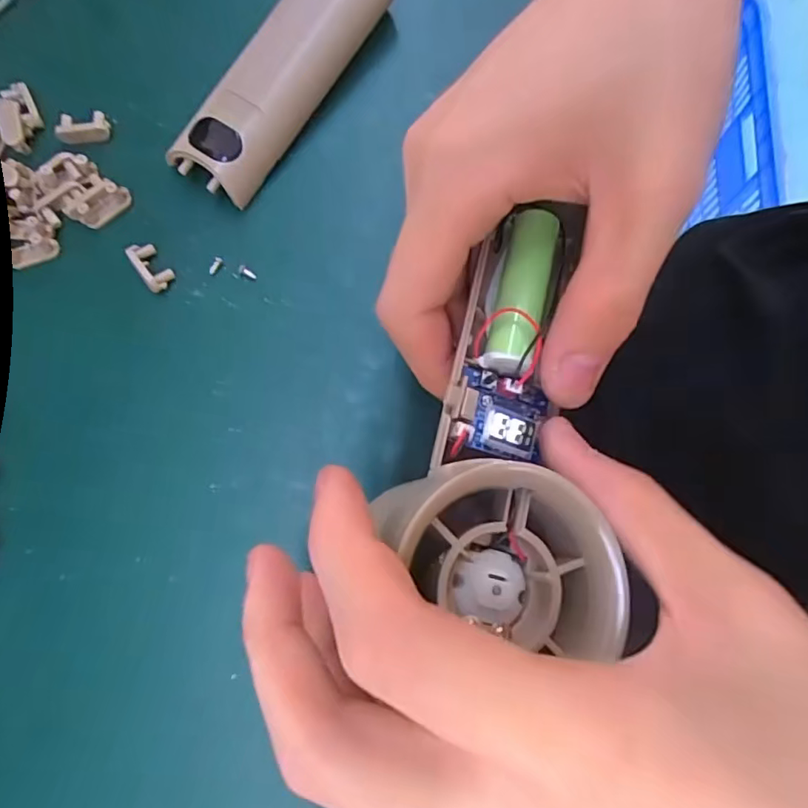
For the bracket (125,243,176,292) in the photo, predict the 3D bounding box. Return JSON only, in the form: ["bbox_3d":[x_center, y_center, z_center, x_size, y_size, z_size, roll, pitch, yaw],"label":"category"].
[{"bbox_3d":[-0.090,-0.049,0.196,0.010,0.006,0.019,-32,79,-6],"label":"bracket"}]

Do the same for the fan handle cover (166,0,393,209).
[{"bbox_3d":[-0.041,-0.121,0.202,0.028,0.025,0.102,36,80,8],"label":"fan handle cover"}]

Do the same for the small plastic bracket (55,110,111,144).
[{"bbox_3d":[-0.120,-0.104,0.207,0.020,0.005,0.012,-6,77,0],"label":"small plastic bracket"}]

